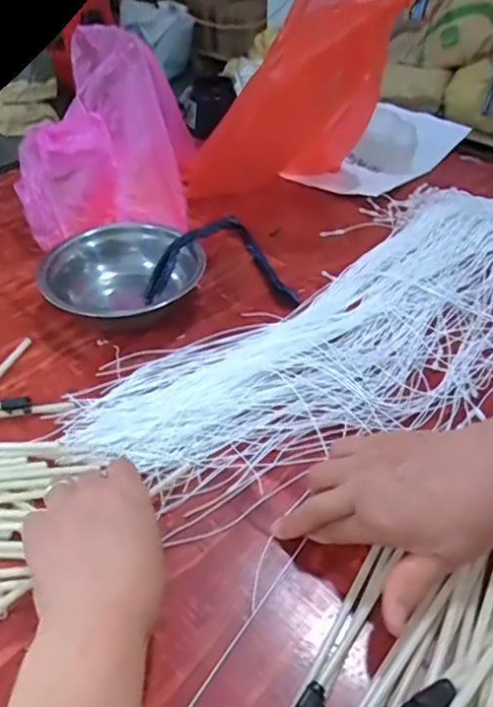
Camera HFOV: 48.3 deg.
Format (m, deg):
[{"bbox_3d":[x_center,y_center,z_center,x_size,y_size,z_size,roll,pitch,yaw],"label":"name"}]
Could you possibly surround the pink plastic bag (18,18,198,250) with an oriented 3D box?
[{"bbox_3d":[-0.168,-0.250,0.661,0.186,0.188,0.203,1,44,0],"label":"pink plastic bag"}]

